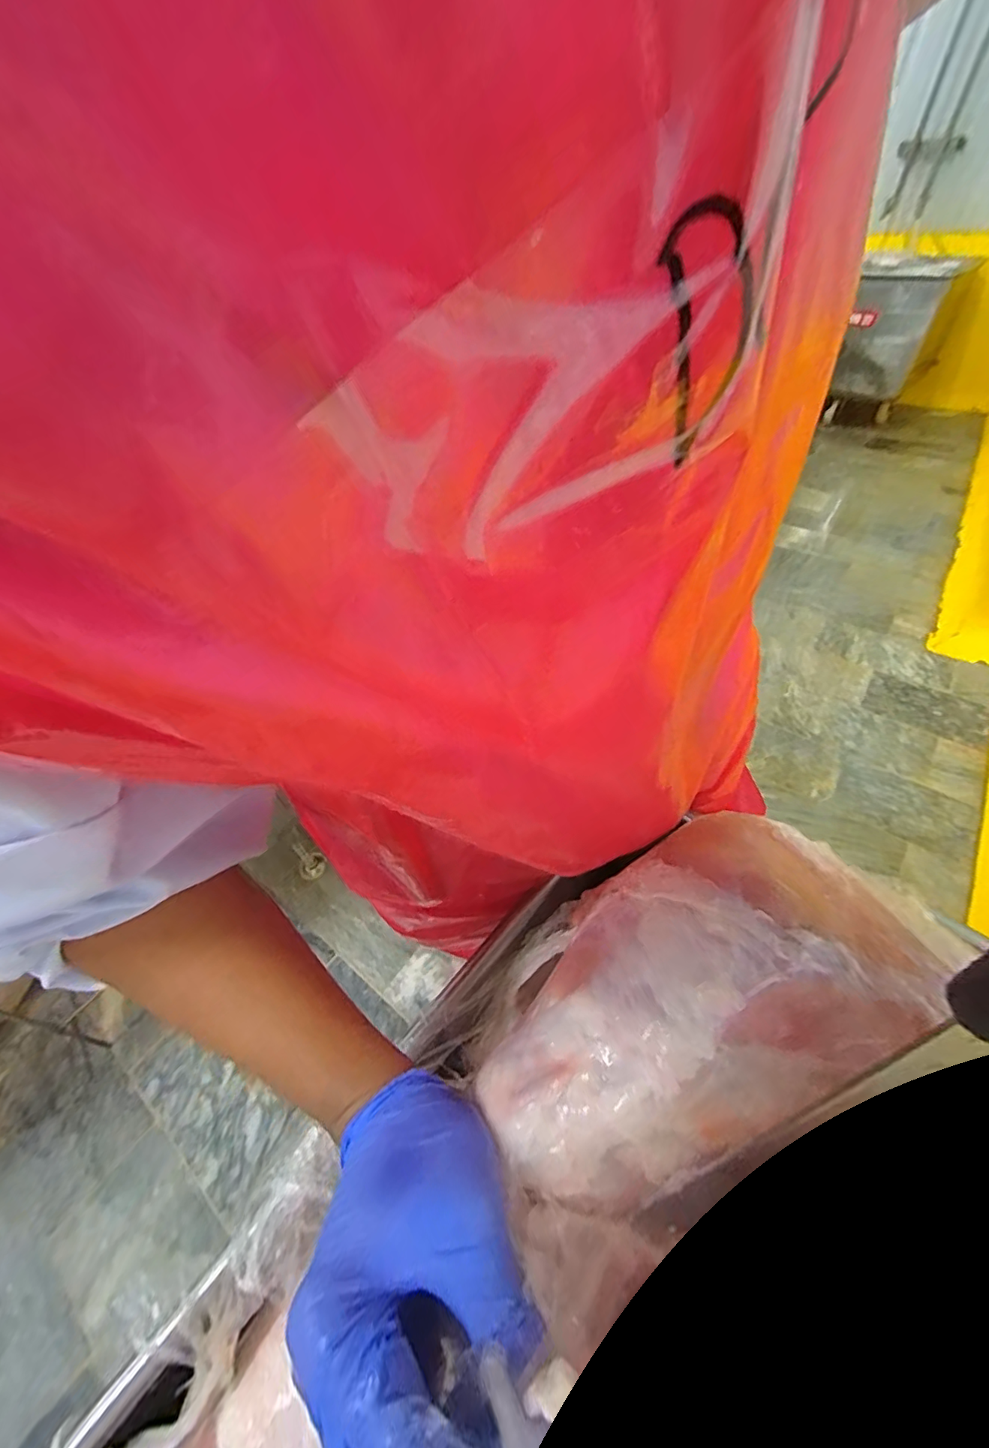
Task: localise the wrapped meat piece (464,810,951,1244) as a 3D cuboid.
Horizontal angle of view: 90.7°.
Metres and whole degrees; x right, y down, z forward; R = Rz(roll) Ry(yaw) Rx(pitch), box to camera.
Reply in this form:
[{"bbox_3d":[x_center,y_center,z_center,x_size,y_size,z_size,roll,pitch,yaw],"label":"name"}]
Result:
[{"bbox_3d":[0.091,0.114,0.240,0.226,0.062,0.132,-22,52,-16],"label":"wrapped meat piece"}]

